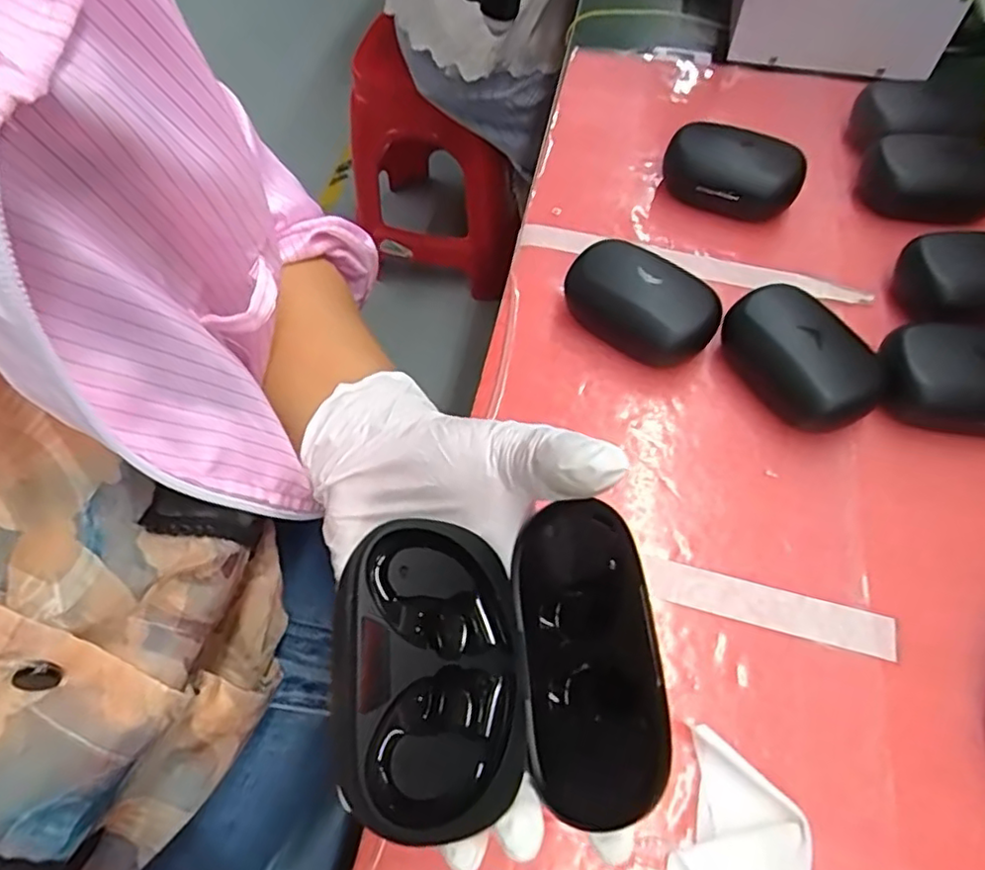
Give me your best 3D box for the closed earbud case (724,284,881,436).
[{"bbox_3d":[0.163,-0.041,0.338,0.052,0.038,0.084,-28,62,-14],"label":"closed earbud case"}]

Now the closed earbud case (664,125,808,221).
[{"bbox_3d":[0.156,-0.169,0.418,0.086,0.036,0.051,19,61,13],"label":"closed earbud case"}]

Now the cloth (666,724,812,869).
[{"bbox_3d":[0.094,0.154,0.240,0.047,0.011,0.060,20,62,14],"label":"cloth"}]

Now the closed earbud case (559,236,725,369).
[{"bbox_3d":[0.084,-0.075,0.362,0.086,0.037,0.053,34,66,21],"label":"closed earbud case"}]

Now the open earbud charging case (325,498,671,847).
[{"bbox_3d":[0.000,0.067,0.186,0.083,0.050,0.082,-5,59,-1],"label":"open earbud charging case"}]

